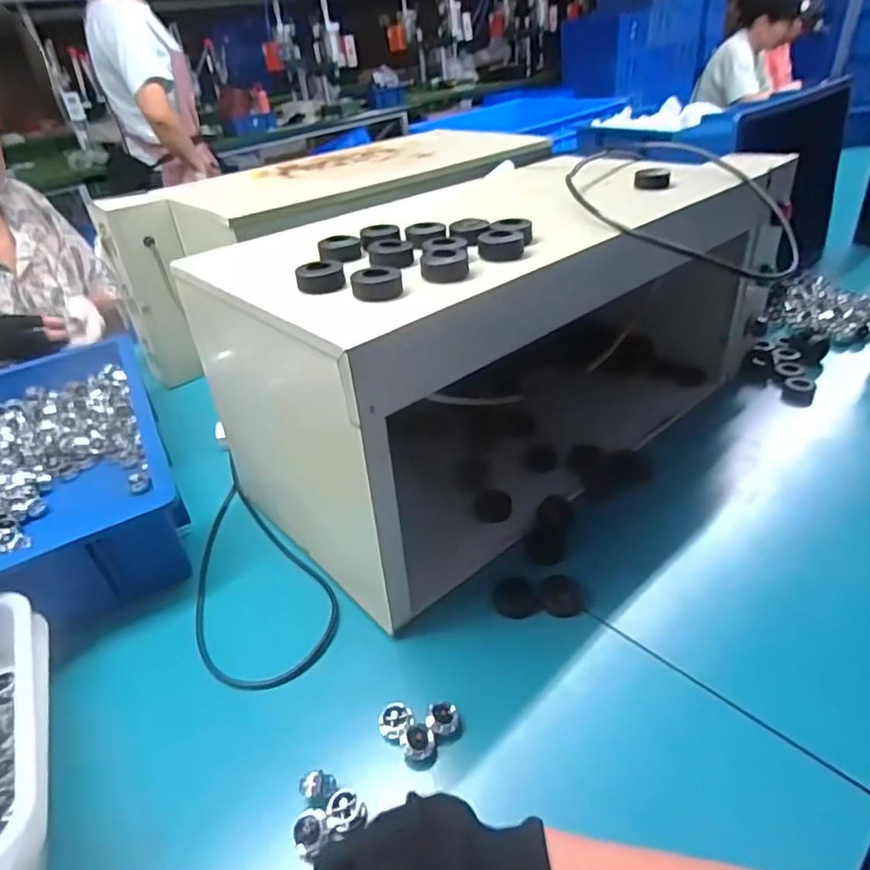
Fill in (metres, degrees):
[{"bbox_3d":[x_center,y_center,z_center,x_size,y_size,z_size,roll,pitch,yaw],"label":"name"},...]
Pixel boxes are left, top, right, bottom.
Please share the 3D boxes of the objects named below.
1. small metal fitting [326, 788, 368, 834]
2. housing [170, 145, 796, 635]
[{"bbox_3d":[-0.061,0.256,0.403,0.026,0.012,0.024,-5,35,3],"label":"small metal fitting"},{"bbox_3d":[0.115,-0.133,0.692,0.672,0.294,0.307,-30,41,-30],"label":"housing"}]

